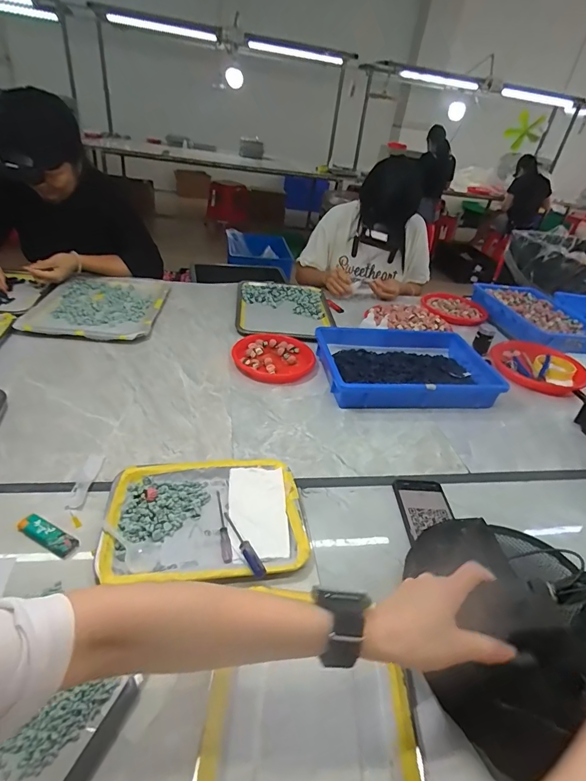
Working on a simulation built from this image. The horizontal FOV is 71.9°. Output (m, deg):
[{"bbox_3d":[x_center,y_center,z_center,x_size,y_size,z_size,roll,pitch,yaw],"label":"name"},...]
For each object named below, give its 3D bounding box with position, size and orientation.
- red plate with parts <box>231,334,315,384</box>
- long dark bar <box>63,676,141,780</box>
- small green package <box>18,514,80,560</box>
[{"bbox_3d":[-0.043,-0.076,0.908,0.176,0.030,0.165,5,34,-4],"label":"red plate with parts"},{"bbox_3d":[-0.171,0.309,0.337,0.020,0.009,0.120,17,35,13],"label":"long dark bar"},{"bbox_3d":[-0.308,0.182,0.509,0.087,0.007,0.025,20,36,17],"label":"small green package"}]

